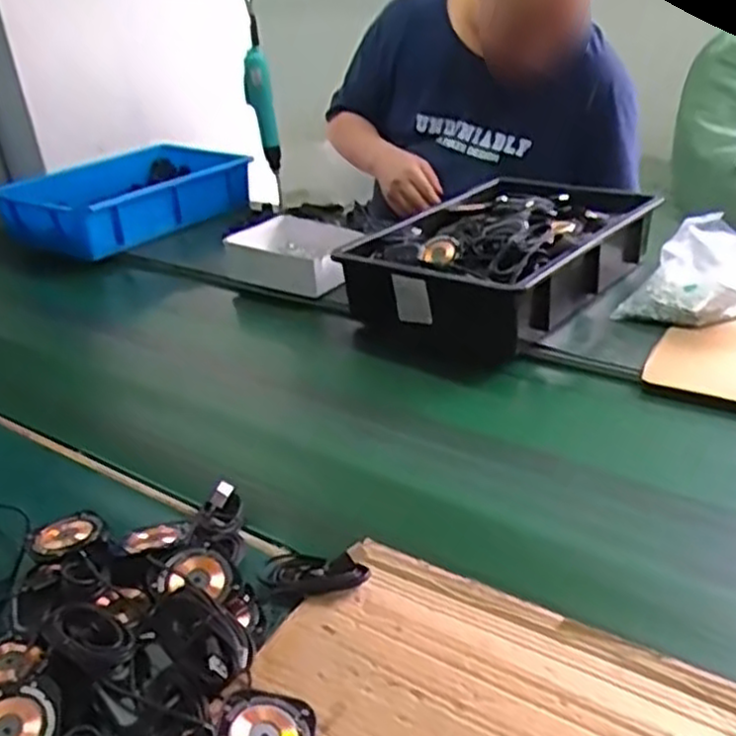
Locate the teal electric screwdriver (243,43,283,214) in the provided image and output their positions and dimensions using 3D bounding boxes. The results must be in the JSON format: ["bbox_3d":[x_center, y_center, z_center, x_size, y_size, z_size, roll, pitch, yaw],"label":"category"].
[{"bbox_3d":[-0.183,-0.421,1.348,0.045,0.257,0.045,-9,29,-6],"label":"teal electric screwdriver"}]

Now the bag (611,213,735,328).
[{"bbox_3d":[0.408,-0.114,0.937,0.136,0.078,0.175,20,38,38],"label":"bag"}]

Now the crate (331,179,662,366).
[{"bbox_3d":[0.199,-0.156,1.038,0.264,0.117,0.439,18,37,37],"label":"crate"}]

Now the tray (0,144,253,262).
[{"bbox_3d":[-0.410,-0.326,1.415,0.246,0.103,0.462,15,35,33],"label":"tray"}]

